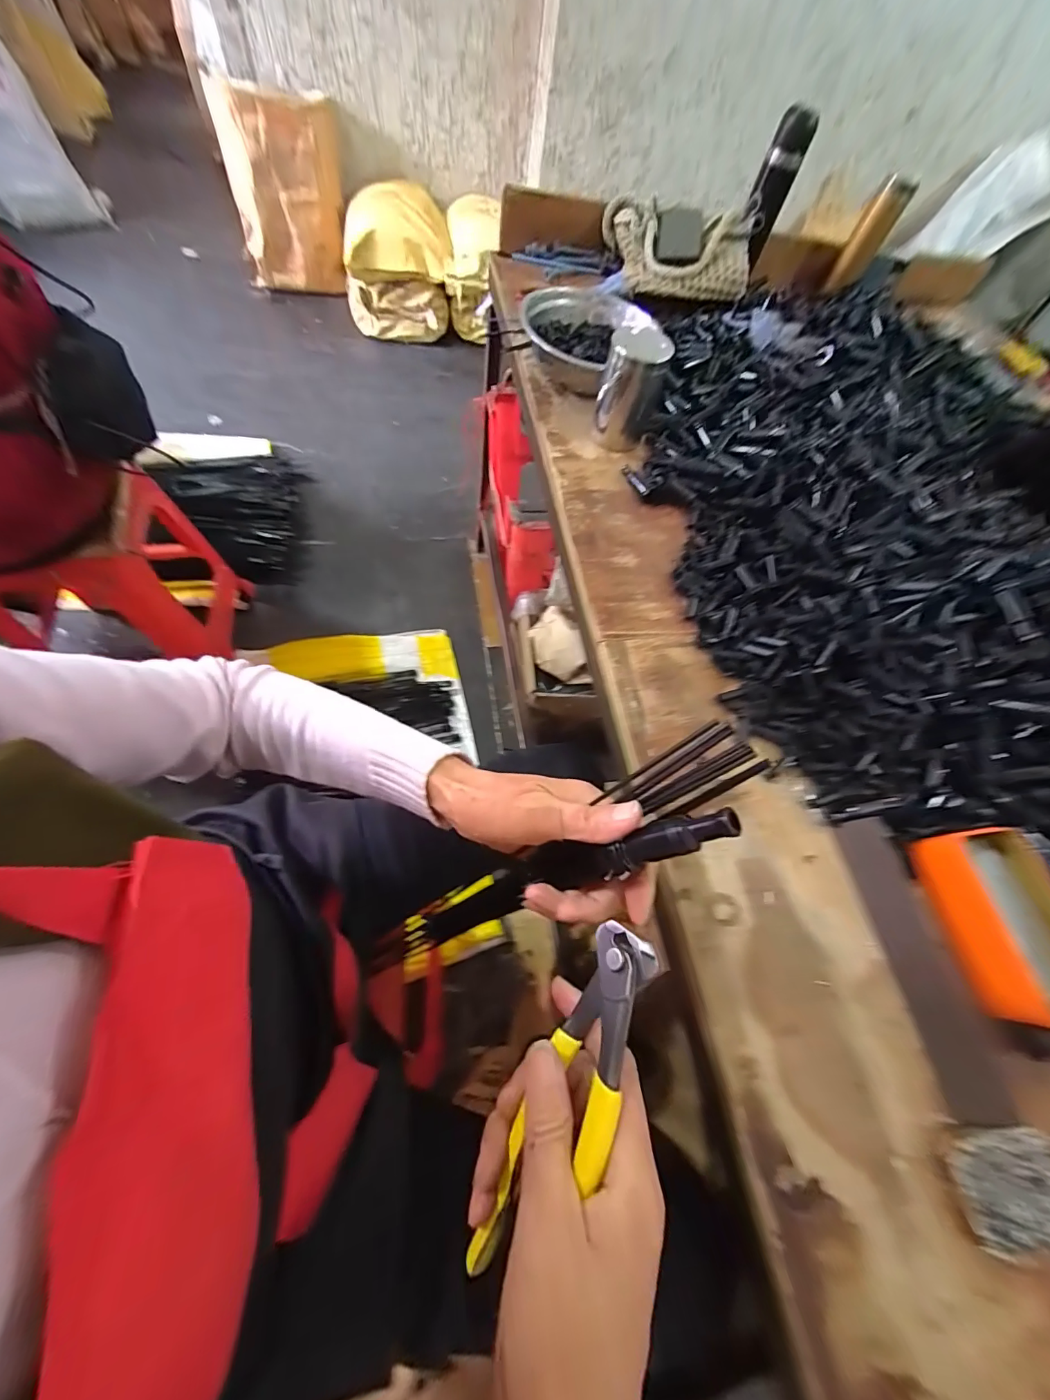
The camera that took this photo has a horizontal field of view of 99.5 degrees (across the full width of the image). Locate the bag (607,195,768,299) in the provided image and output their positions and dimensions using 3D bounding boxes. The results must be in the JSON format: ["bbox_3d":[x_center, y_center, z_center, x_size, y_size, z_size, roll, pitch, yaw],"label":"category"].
[{"bbox_3d":[0.276,-0.823,0.808,0.281,0.085,0.199,15,62,-2],"label":"bag"}]

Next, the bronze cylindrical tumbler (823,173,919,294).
[{"bbox_3d":[0.694,-0.935,0.904,0.062,0.164,0.045,34,63,8],"label":"bronze cylindrical tumbler"}]

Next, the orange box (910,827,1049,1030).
[{"bbox_3d":[0.415,0.190,0.384,0.085,0.044,0.146,-5,64,-10],"label":"orange box"}]

